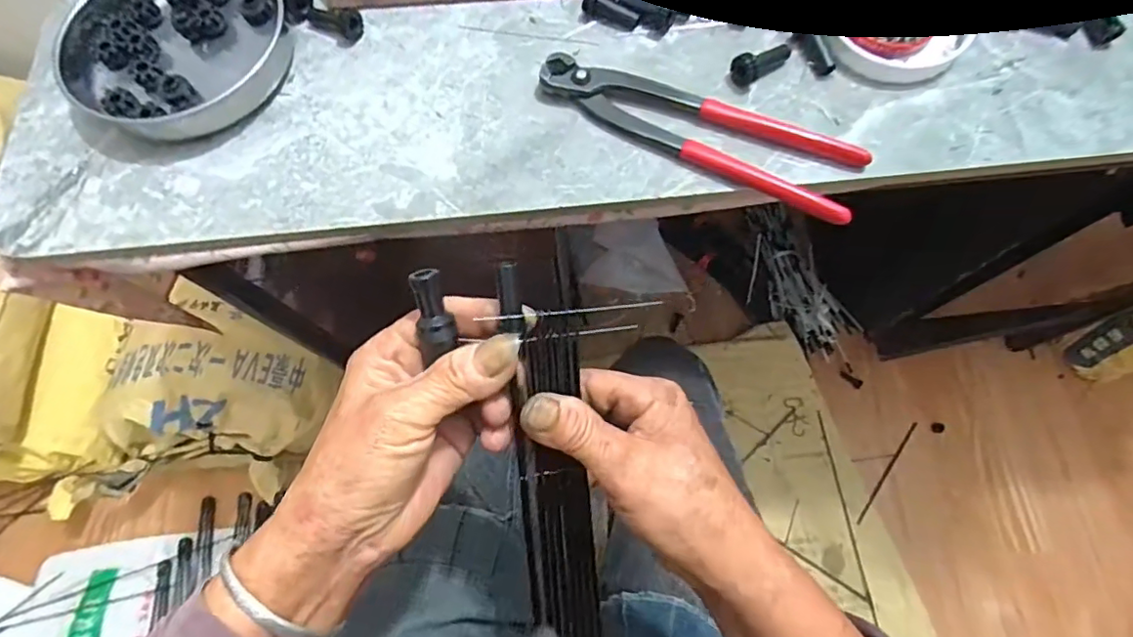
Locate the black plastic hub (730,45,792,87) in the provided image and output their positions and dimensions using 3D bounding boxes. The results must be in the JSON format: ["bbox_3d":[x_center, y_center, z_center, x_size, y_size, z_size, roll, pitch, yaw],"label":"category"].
[{"bbox_3d":[0.122,-0.158,0.349,0.041,0.019,0.016,-27,71,-20],"label":"black plastic hub"}]

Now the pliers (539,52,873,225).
[{"bbox_3d":[0.079,-0.119,0.339,0.197,0.015,0.050,27,74,11],"label":"pliers"}]

